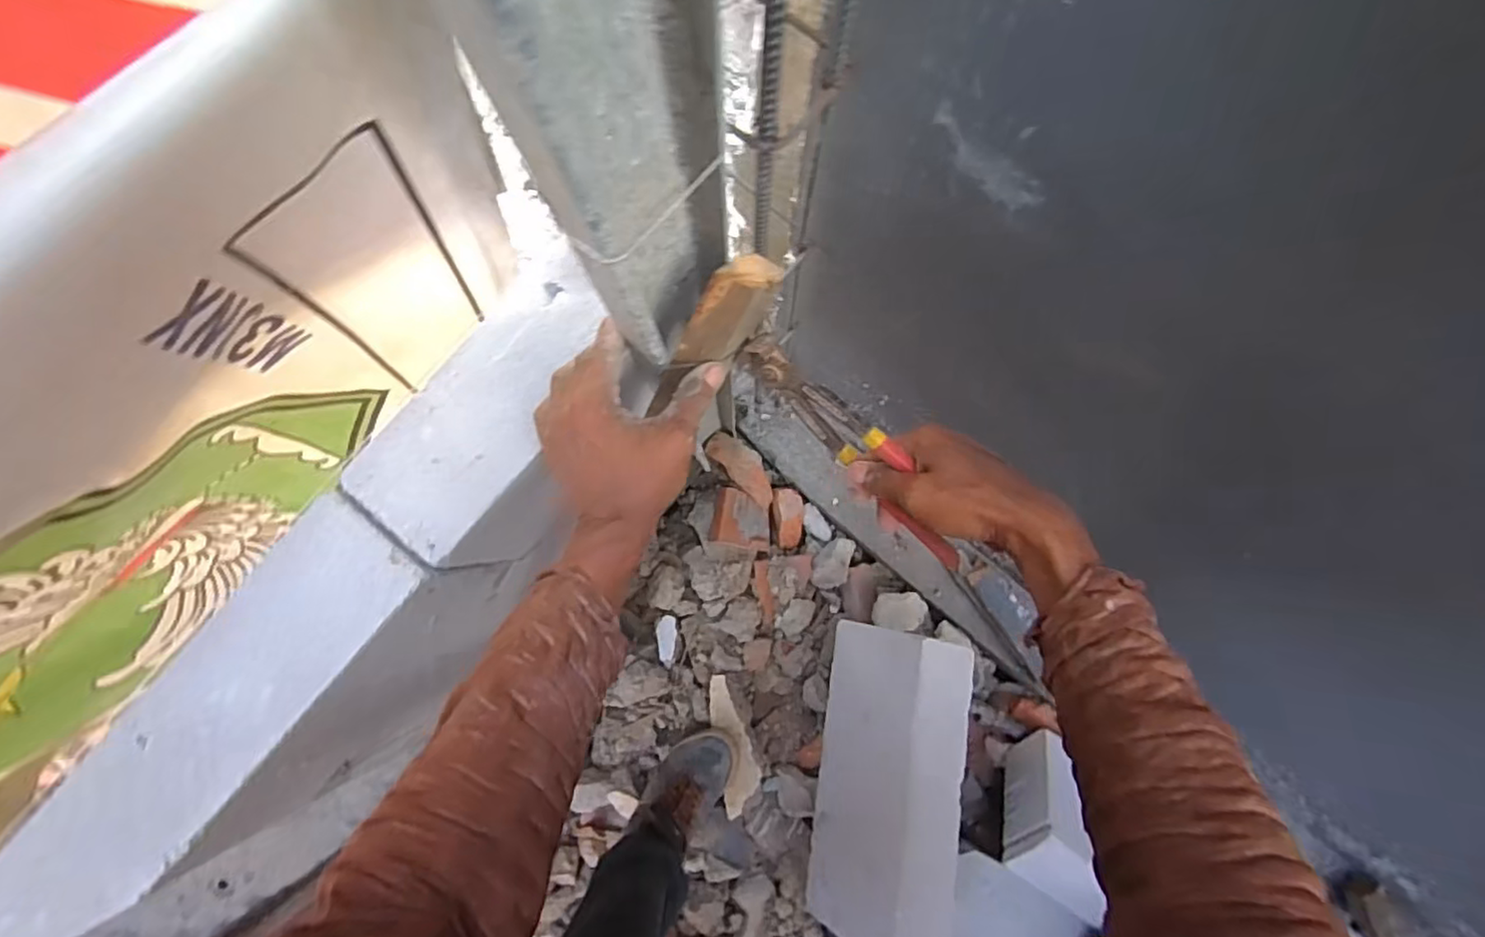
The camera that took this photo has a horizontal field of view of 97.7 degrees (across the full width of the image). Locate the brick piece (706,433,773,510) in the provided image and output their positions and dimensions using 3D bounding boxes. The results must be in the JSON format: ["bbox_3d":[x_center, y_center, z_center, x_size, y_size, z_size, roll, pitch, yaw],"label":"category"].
[{"bbox_3d":[0.006,0.001,1.136,0.066,0.036,0.164,-42,102,-3],"label":"brick piece"}]

